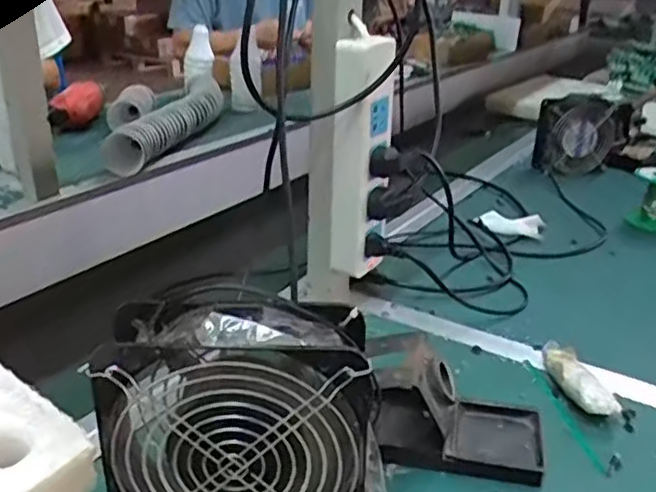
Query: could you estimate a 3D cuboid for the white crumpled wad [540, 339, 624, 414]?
[{"bbox_3d":[0.208,0.110,0.563,0.029,0.022,0.093,-1,26,-8],"label":"white crumpled wad"}]

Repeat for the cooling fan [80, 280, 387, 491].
[{"bbox_3d":[-0.047,0.106,0.401,0.155,0.151,0.060,3,26,0],"label":"cooling fan"}]

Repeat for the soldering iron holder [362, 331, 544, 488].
[{"bbox_3d":[0.091,0.113,0.491,0.130,0.070,0.073,8,26,10],"label":"soldering iron holder"}]

